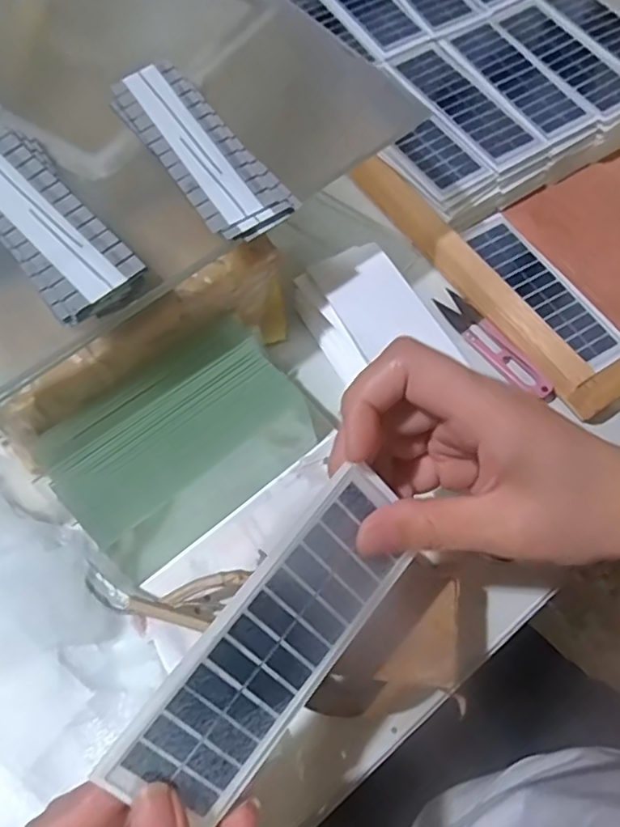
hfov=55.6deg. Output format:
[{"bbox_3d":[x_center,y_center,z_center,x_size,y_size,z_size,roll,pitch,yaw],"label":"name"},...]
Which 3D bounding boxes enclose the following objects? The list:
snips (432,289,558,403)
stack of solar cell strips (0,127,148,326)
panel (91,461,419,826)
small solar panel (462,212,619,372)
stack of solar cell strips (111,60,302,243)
[{"bbox_3d":[0.127,-0.048,0.408,0.023,0.013,0.102,-29,69,-16],"label":"snips"},{"bbox_3d":[-0.134,-0.097,0.292,0.048,0.009,0.124,-40,75,-16],"label":"stack of solar cell strips"},{"bbox_3d":[-0.010,0.084,0.220,0.049,0.004,0.134,46,73,-19],"label":"panel"},{"bbox_3d":[0.173,-0.094,0.436,0.045,0.006,0.146,-30,69,-16],"label":"small solar panel"},{"bbox_3d":[-0.062,-0.145,0.322,0.046,0.007,0.128,-37,73,-12],"label":"stack of solar cell strips"}]

